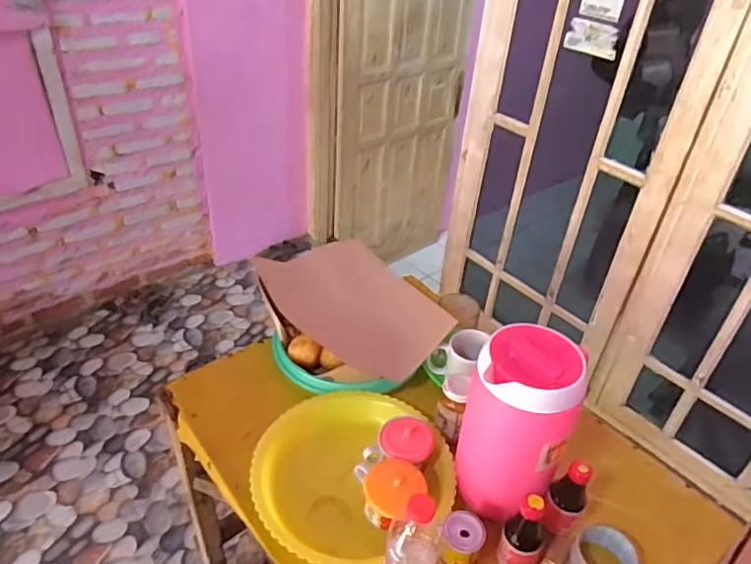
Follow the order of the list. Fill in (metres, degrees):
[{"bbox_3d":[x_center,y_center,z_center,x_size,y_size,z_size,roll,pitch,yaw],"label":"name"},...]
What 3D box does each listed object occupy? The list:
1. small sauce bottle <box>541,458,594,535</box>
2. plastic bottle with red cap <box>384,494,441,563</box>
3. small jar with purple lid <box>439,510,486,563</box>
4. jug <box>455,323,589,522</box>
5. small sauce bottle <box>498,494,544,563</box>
[{"bbox_3d":[0.266,0.305,0.779,0.050,0.127,0.041,26,42,27],"label":"small sauce bottle"},{"bbox_3d":[0.039,0.328,0.645,0.059,0.214,0.064,3,36,-2],"label":"plastic bottle with red cap"},{"bbox_3d":[0.117,0.355,0.761,0.055,0.053,0.063,8,36,6],"label":"small jar with purple lid"},{"bbox_3d":[0.192,0.209,0.777,0.131,0.277,0.125,7,36,3],"label":"jug"},{"bbox_3d":[0.199,0.332,0.735,0.054,0.127,0.047,23,40,23],"label":"small sauce bottle"}]

